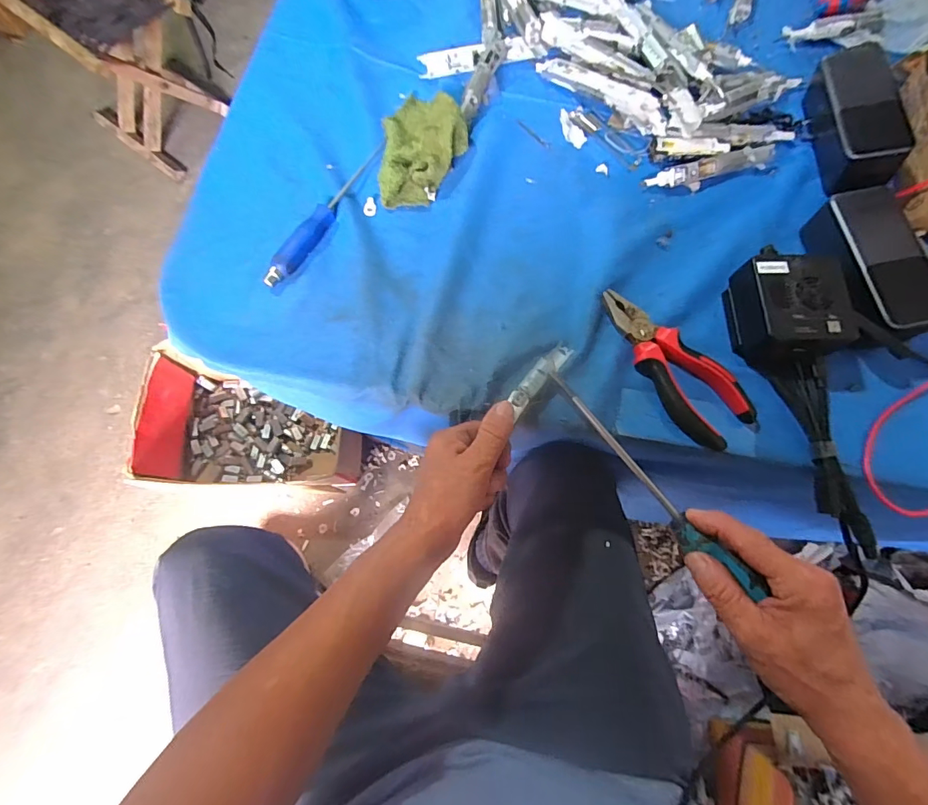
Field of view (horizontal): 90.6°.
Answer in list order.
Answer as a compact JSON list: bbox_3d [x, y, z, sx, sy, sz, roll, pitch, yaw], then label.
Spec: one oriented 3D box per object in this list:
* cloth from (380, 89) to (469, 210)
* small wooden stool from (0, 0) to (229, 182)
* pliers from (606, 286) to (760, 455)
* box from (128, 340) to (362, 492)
[{"bbox_3d":[-0.040,-0.259,0.449,0.082,0.032,0.131,0,73,-1],"label":"cloth"},{"bbox_3d":[-0.806,-0.826,1.136,0.300,0.296,0.273,36,74,10],"label":"small wooden stool"},{"bbox_3d":[0.174,-0.033,0.393,0.055,0.015,0.155,-39,77,-11],"label":"pliers"},{"bbox_3d":[-0.416,0.059,0.948,0.406,0.168,0.254,3,71,0],"label":"box"}]

